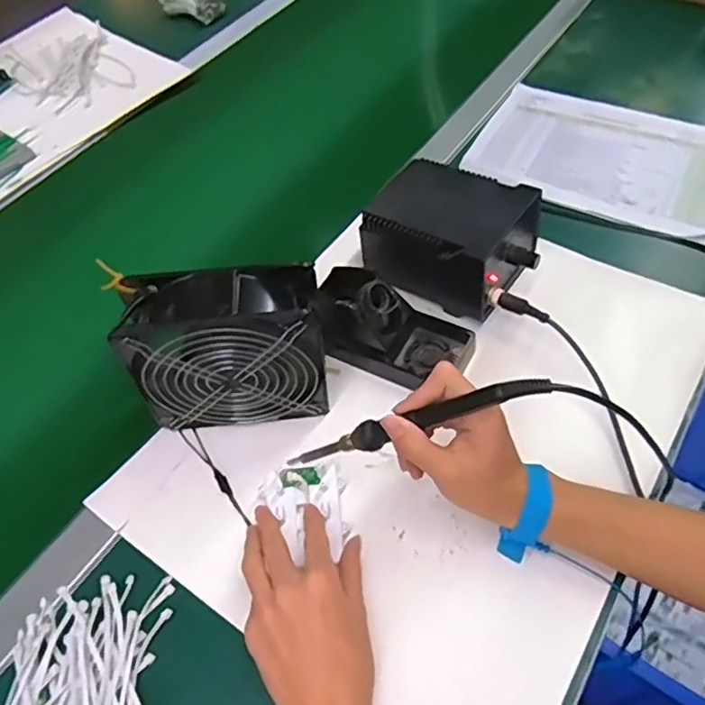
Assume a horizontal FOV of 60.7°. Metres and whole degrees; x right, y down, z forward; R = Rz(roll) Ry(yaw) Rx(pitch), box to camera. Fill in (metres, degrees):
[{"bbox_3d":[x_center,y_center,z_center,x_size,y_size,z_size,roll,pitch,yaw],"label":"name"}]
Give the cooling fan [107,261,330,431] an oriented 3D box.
[{"bbox_3d":[-0.100,0.001,0.501,0.151,0.149,0.064,-8,57,0],"label":"cooling fan"}]

